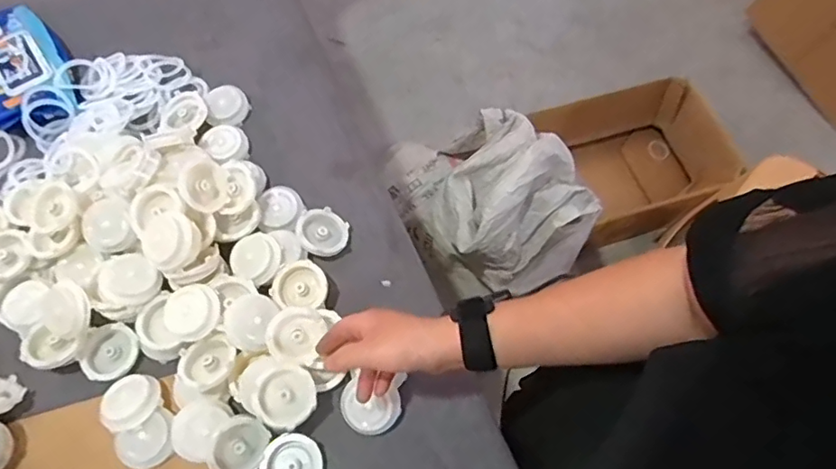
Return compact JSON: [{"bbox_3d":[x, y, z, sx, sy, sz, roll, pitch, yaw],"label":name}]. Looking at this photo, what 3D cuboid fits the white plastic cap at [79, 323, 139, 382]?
[{"bbox_3d":[-0.319,0.123,0.574,0.056,0.019,0.058,1,67,-2],"label":"white plastic cap"}]

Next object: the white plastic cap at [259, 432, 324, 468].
[{"bbox_3d":[-0.121,0.223,0.534,0.058,0.010,0.053,1,67,-2],"label":"white plastic cap"}]

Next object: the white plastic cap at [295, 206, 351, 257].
[{"bbox_3d":[-0.107,-0.001,0.627,0.056,0.026,0.057,1,67,-2],"label":"white plastic cap"}]

